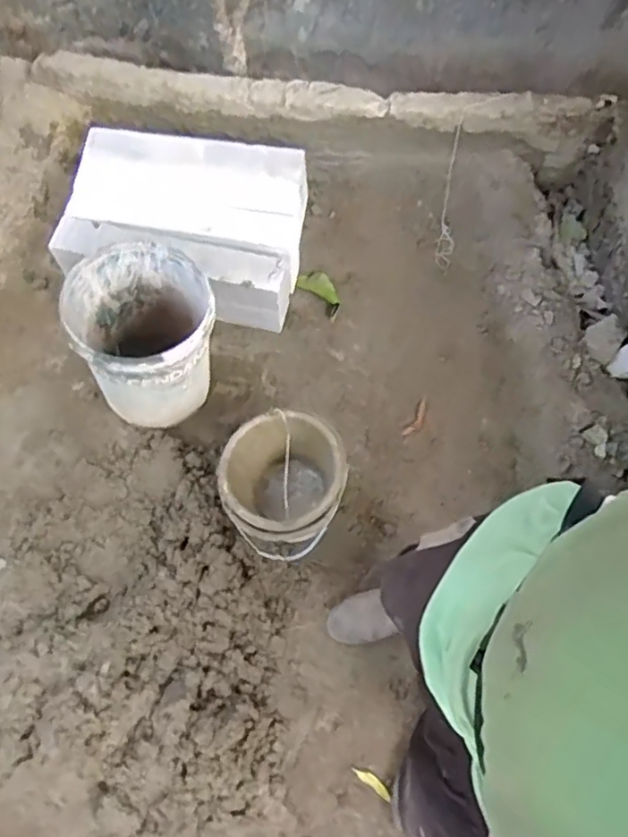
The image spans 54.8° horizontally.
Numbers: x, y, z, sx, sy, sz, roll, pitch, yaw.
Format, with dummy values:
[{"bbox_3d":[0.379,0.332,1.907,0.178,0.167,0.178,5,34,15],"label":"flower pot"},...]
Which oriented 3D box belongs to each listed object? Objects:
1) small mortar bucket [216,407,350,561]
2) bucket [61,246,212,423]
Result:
[{"bbox_3d":[-0.069,0.143,1.326,0.258,0.195,0.262,1,66,-1],"label":"small mortar bucket"},{"bbox_3d":[-0.369,-0.168,1.393,0.289,0.355,0.289,1,66,-1],"label":"bucket"}]

